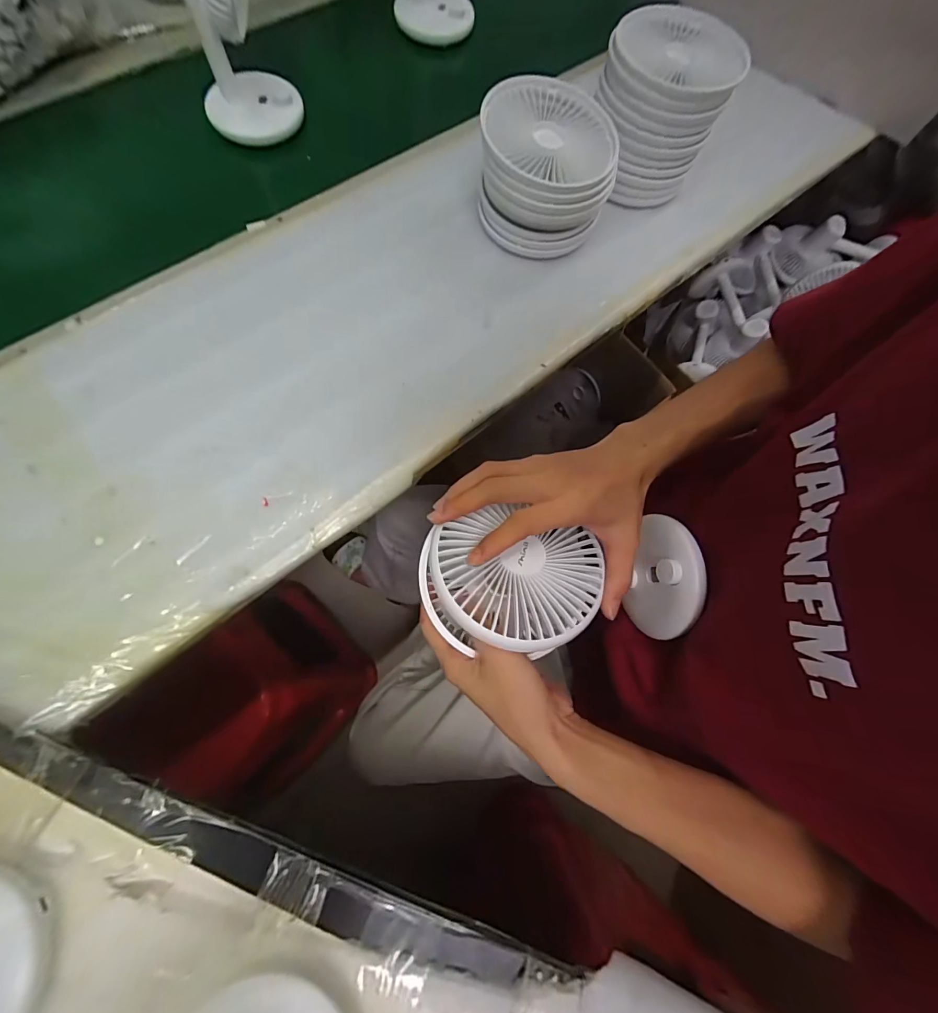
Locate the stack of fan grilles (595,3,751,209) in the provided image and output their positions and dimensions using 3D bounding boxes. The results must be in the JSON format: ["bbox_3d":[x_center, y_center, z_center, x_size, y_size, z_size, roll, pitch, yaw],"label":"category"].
[{"bbox_3d":[0.199,-0.428,0.461,0.122,0.133,0.130,6,71,0],"label":"stack of fan grilles"}]

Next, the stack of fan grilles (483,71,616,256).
[{"bbox_3d":[0.074,-0.334,0.431,0.123,0.114,0.127,6,71,0],"label":"stack of fan grilles"}]

